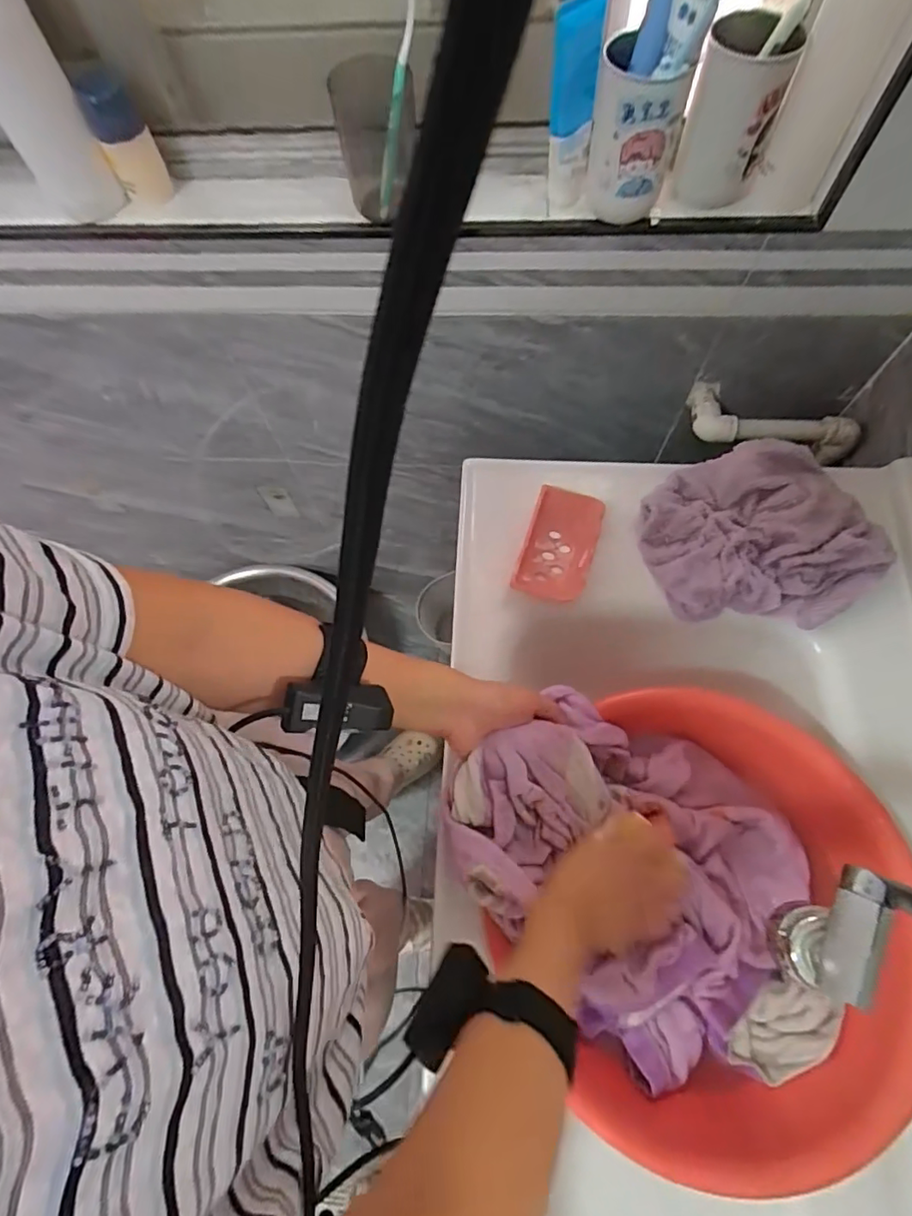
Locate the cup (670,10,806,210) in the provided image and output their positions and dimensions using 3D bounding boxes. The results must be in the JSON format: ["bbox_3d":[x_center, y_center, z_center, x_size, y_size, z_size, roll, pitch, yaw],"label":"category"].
[{"bbox_3d":[0.248,-0.437,0.505,0.072,0.122,0.067,-1,69,2],"label":"cup"}]

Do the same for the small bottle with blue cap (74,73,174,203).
[{"bbox_3d":[-0.341,-0.483,0.567,0.049,0.110,0.059,-29,70,-8],"label":"small bottle with blue cap"}]

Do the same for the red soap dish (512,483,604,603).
[{"bbox_3d":[0.112,-0.067,0.605,0.074,0.028,0.130,17,71,9],"label":"red soap dish"}]

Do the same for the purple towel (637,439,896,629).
[{"bbox_3d":[0.315,-0.078,0.582,0.219,0.043,0.186,-9,69,-1],"label":"purple towel"}]

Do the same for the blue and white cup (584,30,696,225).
[{"bbox_3d":[0.161,-0.430,0.511,0.074,0.116,0.076,8,70,6],"label":"blue and white cup"}]

